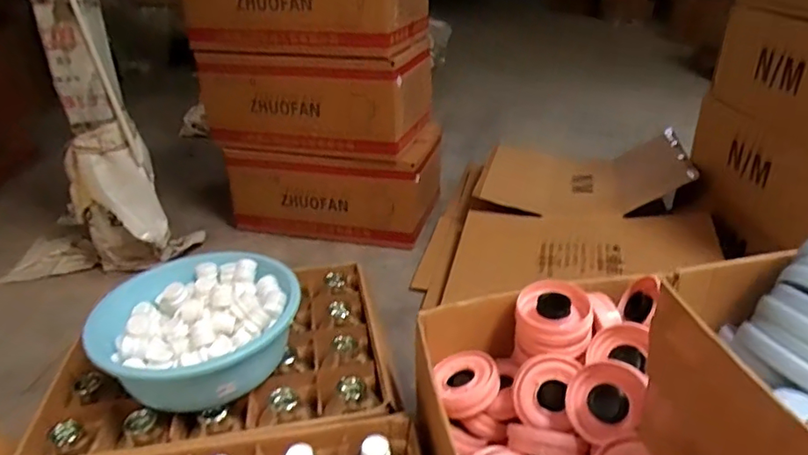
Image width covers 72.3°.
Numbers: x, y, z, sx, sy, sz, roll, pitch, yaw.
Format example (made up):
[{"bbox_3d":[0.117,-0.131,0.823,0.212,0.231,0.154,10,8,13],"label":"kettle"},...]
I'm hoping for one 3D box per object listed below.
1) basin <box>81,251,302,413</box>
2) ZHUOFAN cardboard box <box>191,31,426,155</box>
[{"bbox_3d":[-0.383,0.180,1.046,0.323,0.127,0.351,-2,28,1],"label":"basin"},{"bbox_3d":[-0.284,-0.447,1.843,0.683,0.295,0.363,6,29,15],"label":"ZHUOFAN cardboard box"}]

